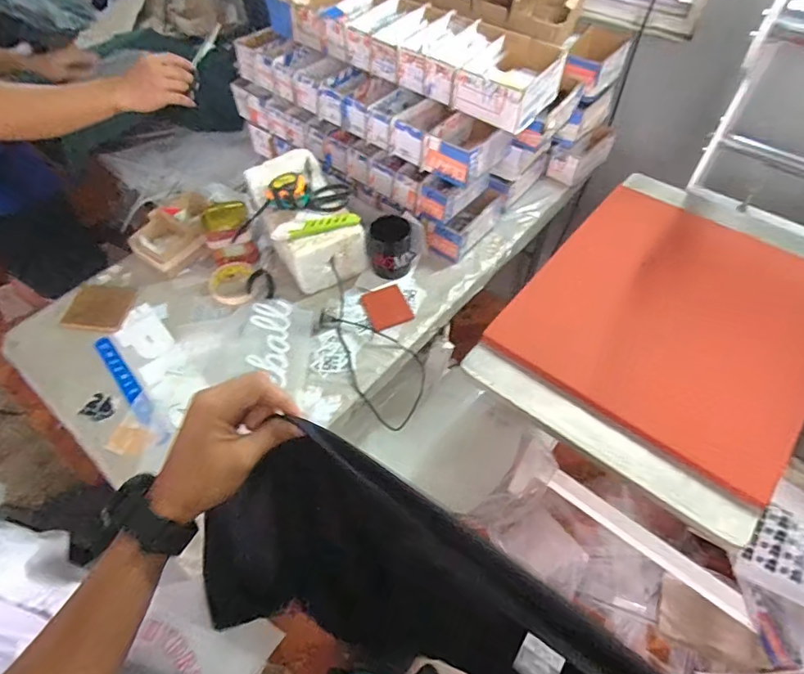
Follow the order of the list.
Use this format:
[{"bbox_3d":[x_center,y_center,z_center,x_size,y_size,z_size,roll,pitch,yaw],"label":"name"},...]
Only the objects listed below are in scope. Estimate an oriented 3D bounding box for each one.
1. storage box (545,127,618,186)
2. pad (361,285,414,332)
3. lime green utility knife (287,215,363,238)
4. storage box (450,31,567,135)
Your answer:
[{"bbox_3d":[0.423,-0.427,1.122,0.178,0.081,0.074,-38,62,-24],"label":"storage box"},{"bbox_3d":[-0.029,-0.056,0.917,0.076,0.008,0.092,-19,56,-13],"label":"pad"},{"bbox_3d":[-0.140,-0.206,0.878,0.131,0.014,0.025,-16,55,-11],"label":"lime green utility knife"},{"bbox_3d":[0.188,-0.453,0.865,0.138,0.078,0.166,34,61,23],"label":"storage box"}]

